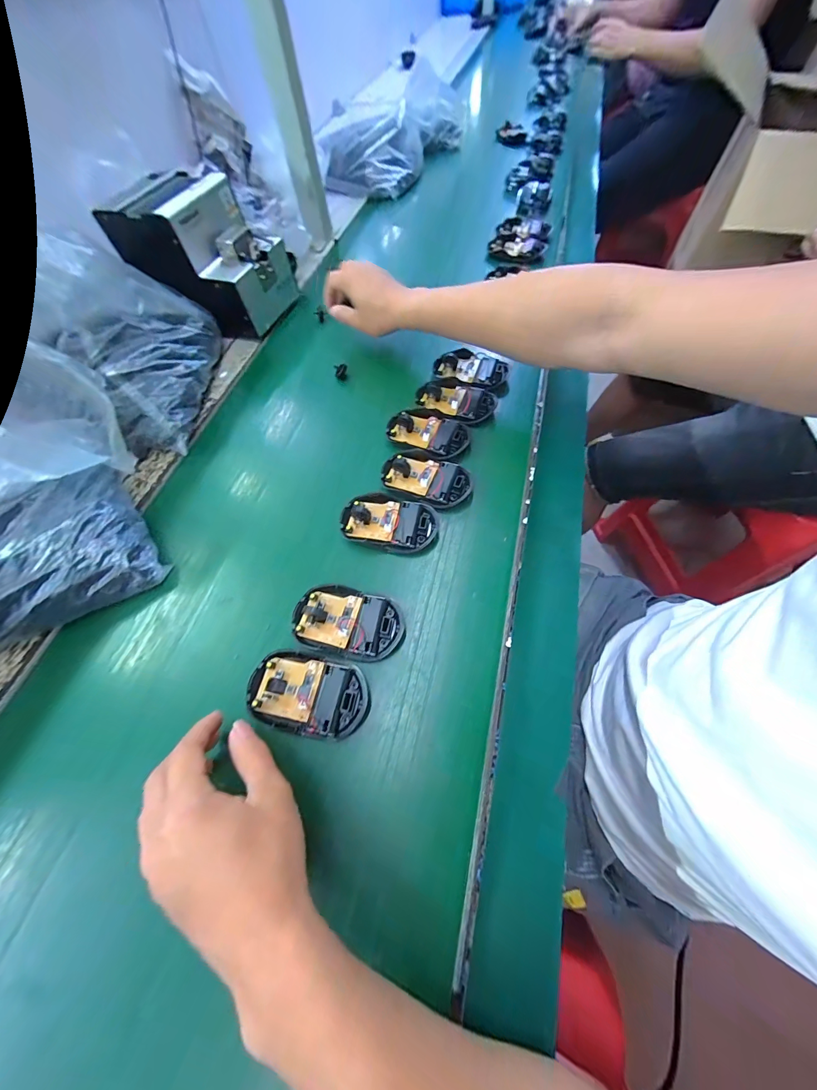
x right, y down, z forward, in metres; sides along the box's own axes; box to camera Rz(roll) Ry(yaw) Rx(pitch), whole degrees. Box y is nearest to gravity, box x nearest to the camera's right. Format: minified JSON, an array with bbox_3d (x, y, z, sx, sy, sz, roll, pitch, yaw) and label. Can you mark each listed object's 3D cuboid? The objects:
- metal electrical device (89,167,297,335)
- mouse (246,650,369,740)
[{"bbox_3d":[-0.281,-0.407,0.499,0.182,0.130,0.150,21,69,14],"label":"metal electrical device"},{"bbox_3d":[-0.080,0.117,0.282,0.096,0.016,0.057,11,67,10],"label":"mouse"}]

